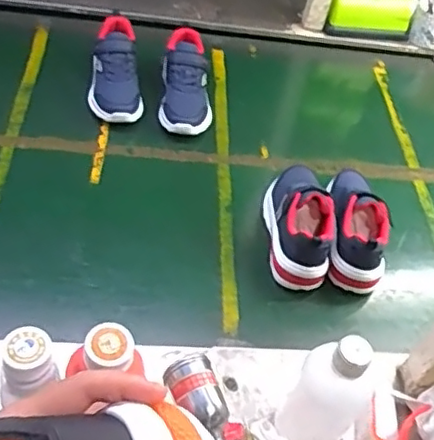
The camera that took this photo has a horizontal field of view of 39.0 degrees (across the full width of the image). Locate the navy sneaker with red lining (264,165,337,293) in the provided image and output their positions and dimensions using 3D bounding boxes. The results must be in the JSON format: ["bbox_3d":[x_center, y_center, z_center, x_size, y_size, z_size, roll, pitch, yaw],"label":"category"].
[{"bbox_3d":[0.118,-0.005,0.905,0.081,0.109,0.201,1,46,-6],"label":"navy sneaker with red lining"}]

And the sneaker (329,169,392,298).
[{"bbox_3d":[0.210,-0.003,0.917,0.076,0.105,0.212,9,46,2],"label":"sneaker"}]

